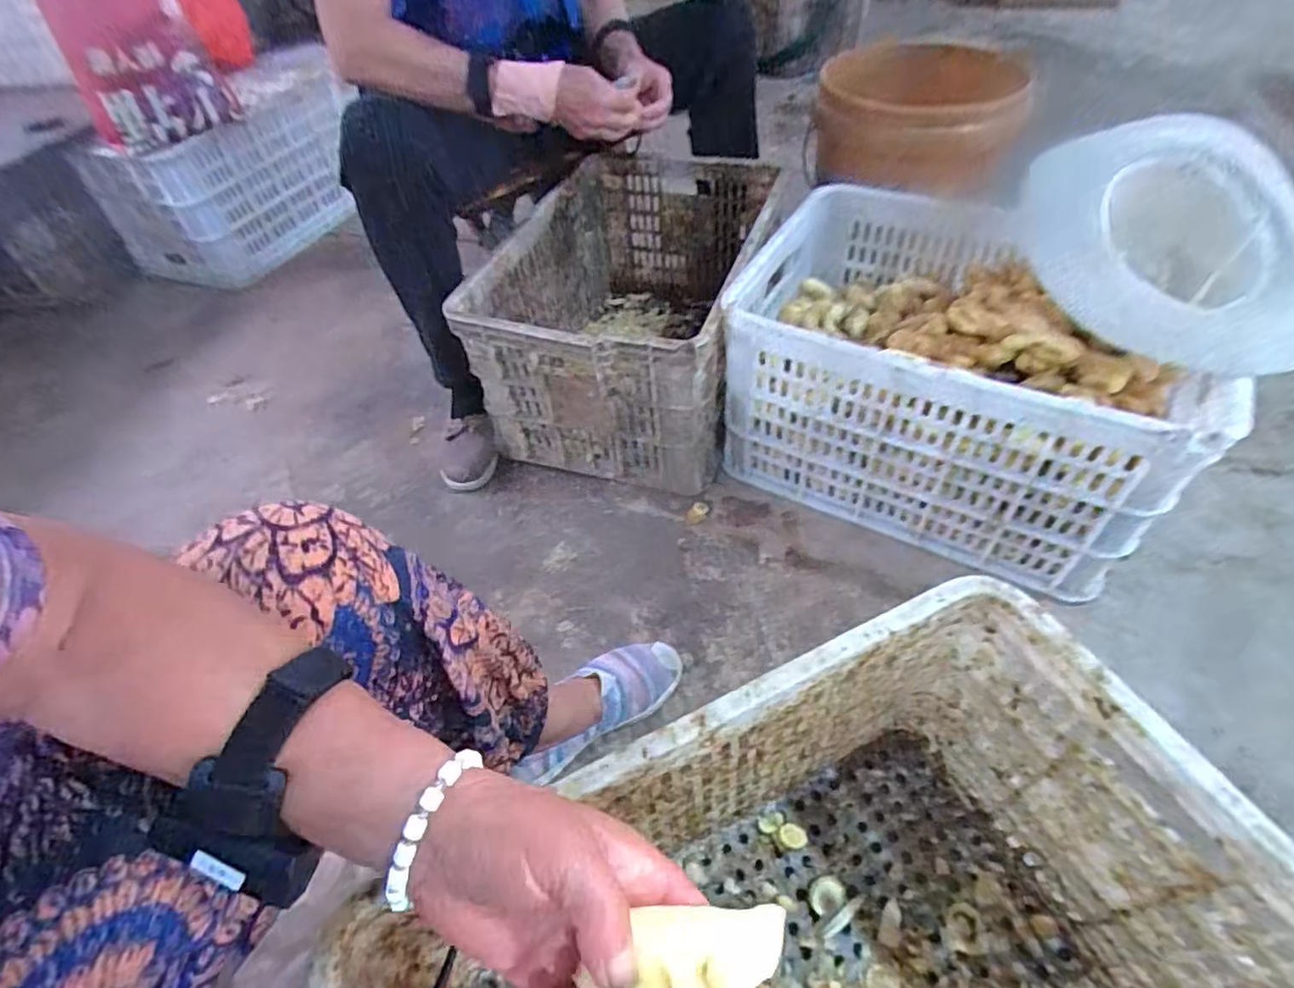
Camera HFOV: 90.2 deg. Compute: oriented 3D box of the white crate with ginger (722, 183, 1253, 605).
[{"bbox_3d":[0.400,-0.152,0.863,0.523,0.286,0.369,24,55,25],"label":"white crate with ginger"}]

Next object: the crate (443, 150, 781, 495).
[{"bbox_3d":[-0.015,-0.293,1.032,0.348,0.282,0.543,9,50,14],"label":"crate"}]

